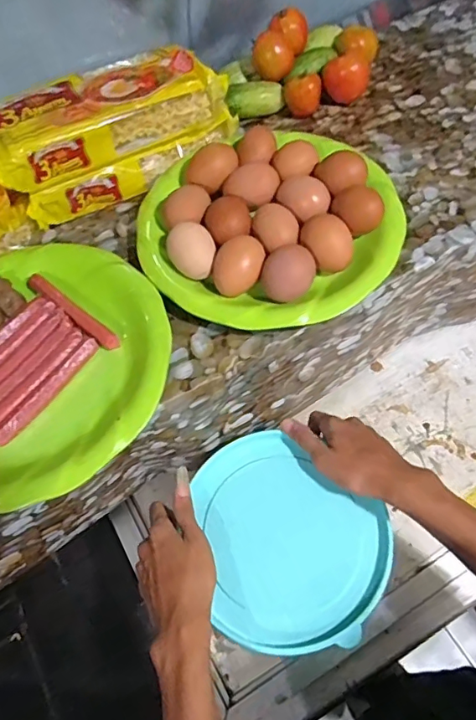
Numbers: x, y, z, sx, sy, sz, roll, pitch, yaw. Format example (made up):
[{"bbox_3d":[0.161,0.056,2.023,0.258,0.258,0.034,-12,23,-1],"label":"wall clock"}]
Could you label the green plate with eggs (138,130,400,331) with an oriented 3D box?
[{"bbox_3d":[0.027,-0.130,0.472,0.219,0.046,0.220,-1,62,2],"label":"green plate with eggs"}]

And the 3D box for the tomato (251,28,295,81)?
[{"bbox_3d":[0.038,-0.335,0.561,0.043,0.036,0.036,8,63,6],"label":"tomato"}]

